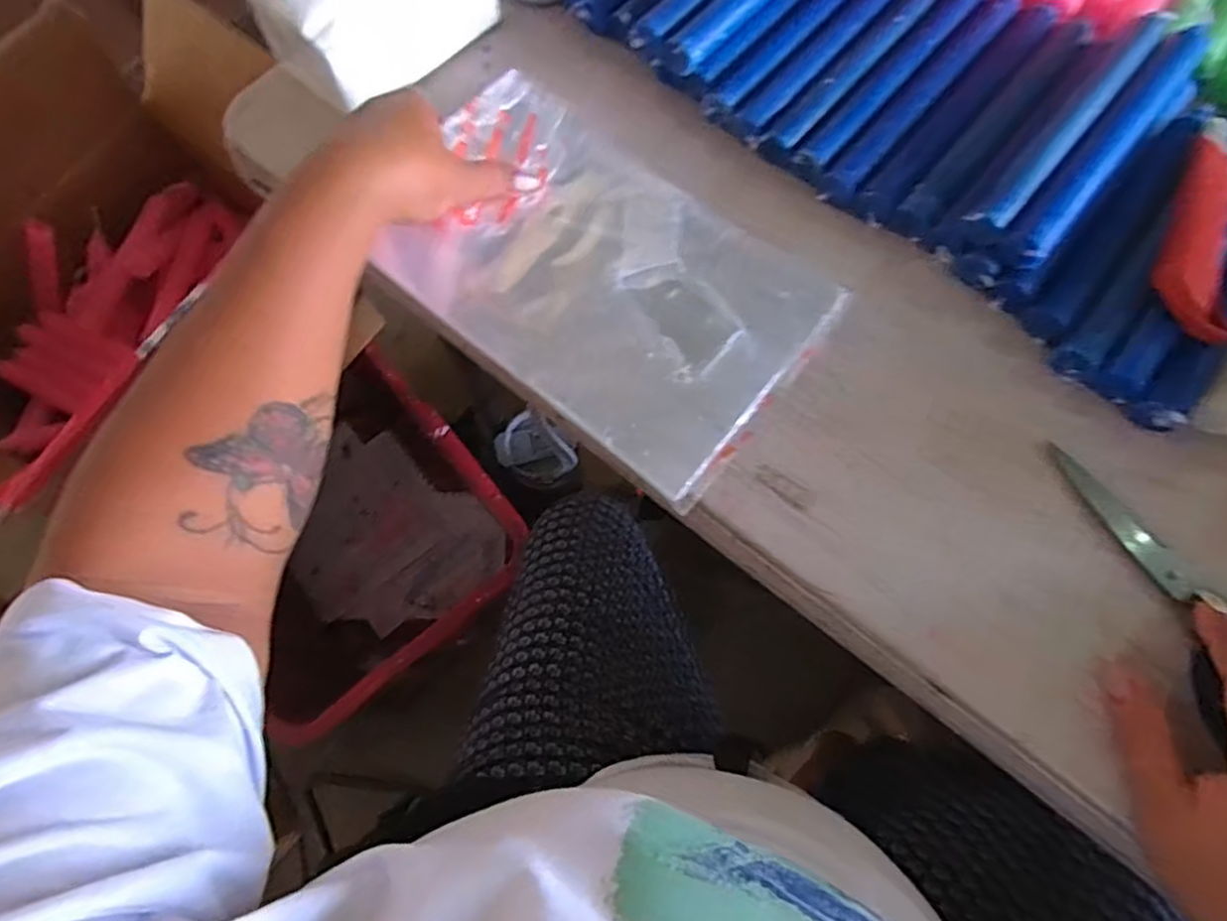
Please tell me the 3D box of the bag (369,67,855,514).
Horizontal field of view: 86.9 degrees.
[{"bbox_3d":[-0.011,-0.108,0.371,0.247,0.012,0.154,38,78,11],"label":"bag"}]

